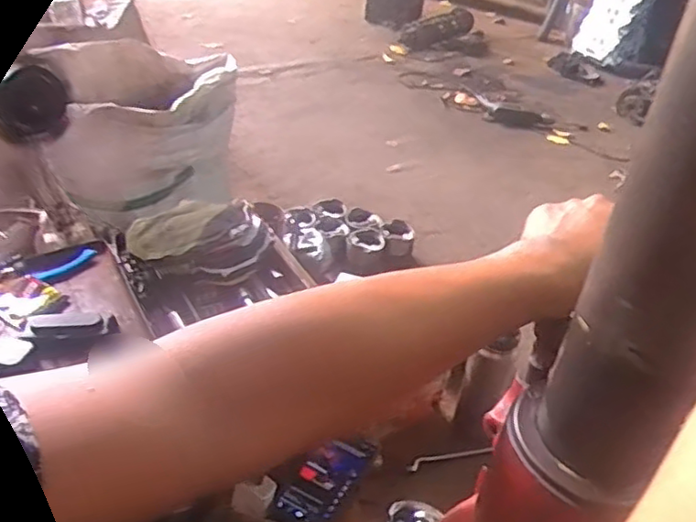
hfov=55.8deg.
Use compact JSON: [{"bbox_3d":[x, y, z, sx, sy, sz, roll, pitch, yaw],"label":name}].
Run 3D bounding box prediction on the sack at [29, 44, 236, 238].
[{"bbox_3d":[-0.376,-0.267,1.292,0.290,0.255,0.320,1,34,-9],"label":"sack"}]

